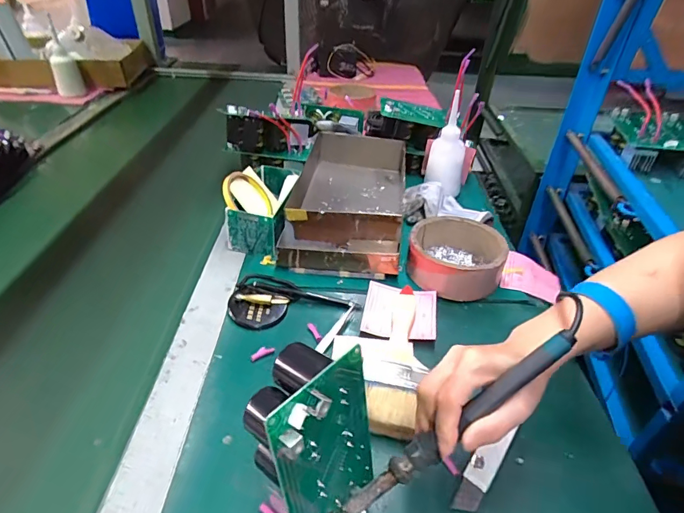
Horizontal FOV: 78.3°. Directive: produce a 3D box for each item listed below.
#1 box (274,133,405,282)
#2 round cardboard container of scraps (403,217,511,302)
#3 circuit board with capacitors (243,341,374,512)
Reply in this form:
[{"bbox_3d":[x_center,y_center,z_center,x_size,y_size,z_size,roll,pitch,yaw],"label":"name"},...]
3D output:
[{"bbox_3d":[0.005,-0.099,0.665,0.181,0.063,0.330,6,38,4],"label":"box"},{"bbox_3d":[0.148,-0.001,0.560,0.118,0.052,0.112,2,38,-1],"label":"round cardboard container of scraps"},{"bbox_3d":[-0.025,0.131,0.298,0.079,0.149,0.081,25,43,26],"label":"circuit board with capacitors"}]

